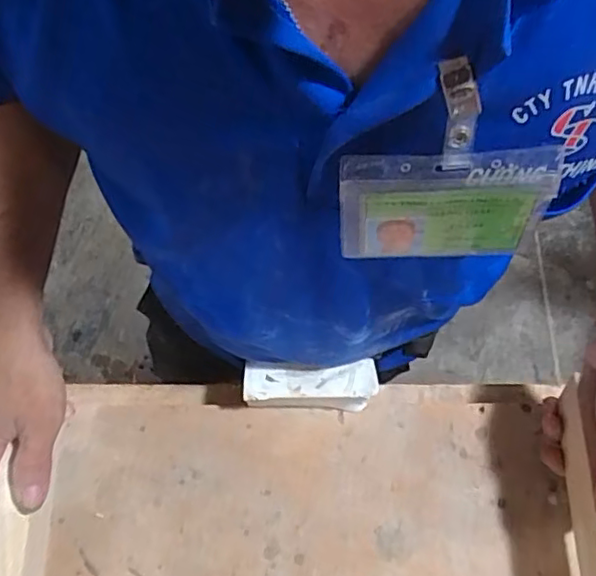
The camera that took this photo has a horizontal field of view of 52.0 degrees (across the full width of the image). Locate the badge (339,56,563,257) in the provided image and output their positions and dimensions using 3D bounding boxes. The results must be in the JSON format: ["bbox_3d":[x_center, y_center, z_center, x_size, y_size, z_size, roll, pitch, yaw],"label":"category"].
[{"bbox_3d":[0.071,-0.050,0.285,0.099,0.126,0.019,0,70,-1],"label":"badge"}]

